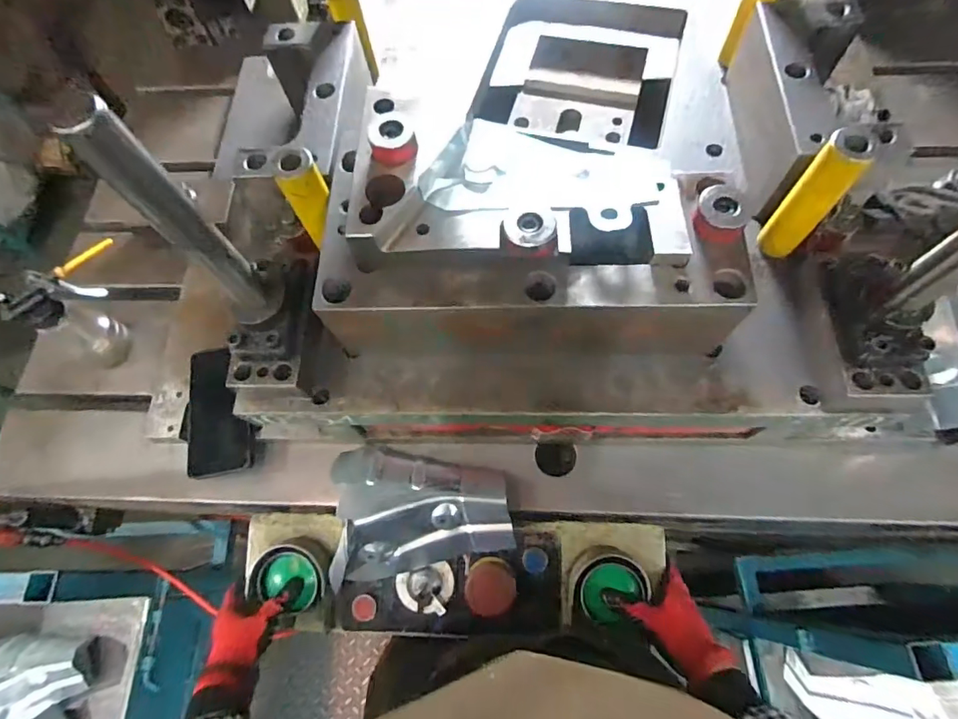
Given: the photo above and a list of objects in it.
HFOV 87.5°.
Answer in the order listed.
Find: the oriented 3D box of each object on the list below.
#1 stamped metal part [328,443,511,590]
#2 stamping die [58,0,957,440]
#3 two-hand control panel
[{"bbox_3d":[-0.065,0.174,0.576,0.203,0.065,0.148,-3,68,2],"label":"stamped metal part"},{"bbox_3d":[0.070,-0.254,0.533,0.630,0.339,0.616,-1,68,3],"label":"stamping die"},{"bbox_3d":[-0.032,0.249,0.578,0.485,0.073,0.130,-2,68,5],"label":"two-hand control panel"}]

